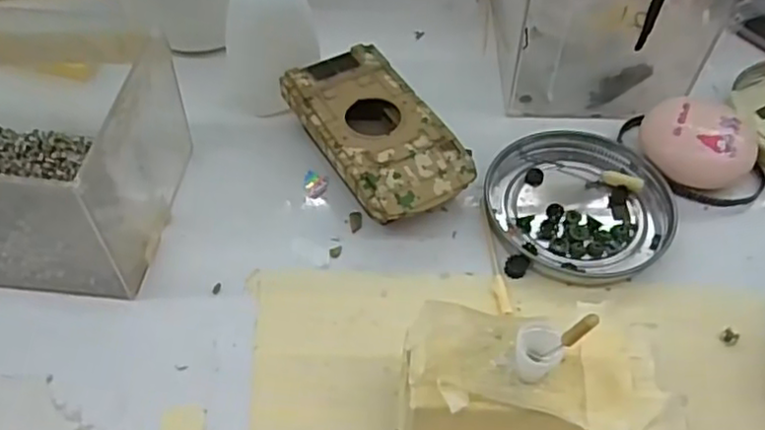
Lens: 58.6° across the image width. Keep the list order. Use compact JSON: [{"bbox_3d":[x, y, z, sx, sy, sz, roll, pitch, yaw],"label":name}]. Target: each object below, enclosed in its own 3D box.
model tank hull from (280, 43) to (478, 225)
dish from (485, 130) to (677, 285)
[{"bbox_3d":[-0.004,-0.033,0.308,0.053,0.024,0.095,-26,57,-19],"label":"model tank hull"},{"bbox_3d":[0.085,-0.006,0.296,0.075,0.009,0.076,0,52,0],"label":"dish"}]

